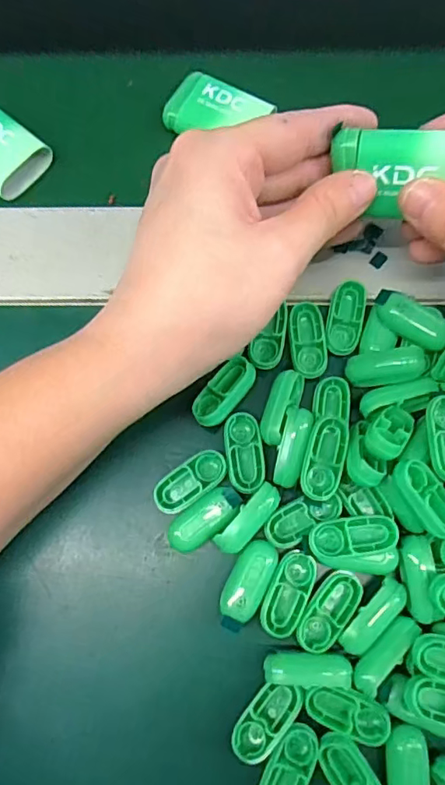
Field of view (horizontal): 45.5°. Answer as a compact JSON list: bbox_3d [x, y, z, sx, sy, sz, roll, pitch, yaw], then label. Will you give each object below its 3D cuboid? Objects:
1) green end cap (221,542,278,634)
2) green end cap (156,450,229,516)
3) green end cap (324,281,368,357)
[{"bbox_3d":[0.010,0.077,0.213,0.017,0.004,0.036,23,77,5],"label":"green end cap"},{"bbox_3d":[-0.013,0.038,0.226,0.033,0.007,0.016,-35,79,-8],"label":"green end cap"},{"bbox_3d":[0.056,-0.034,0.240,0.016,0.006,0.033,12,76,3],"label":"green end cap"}]

